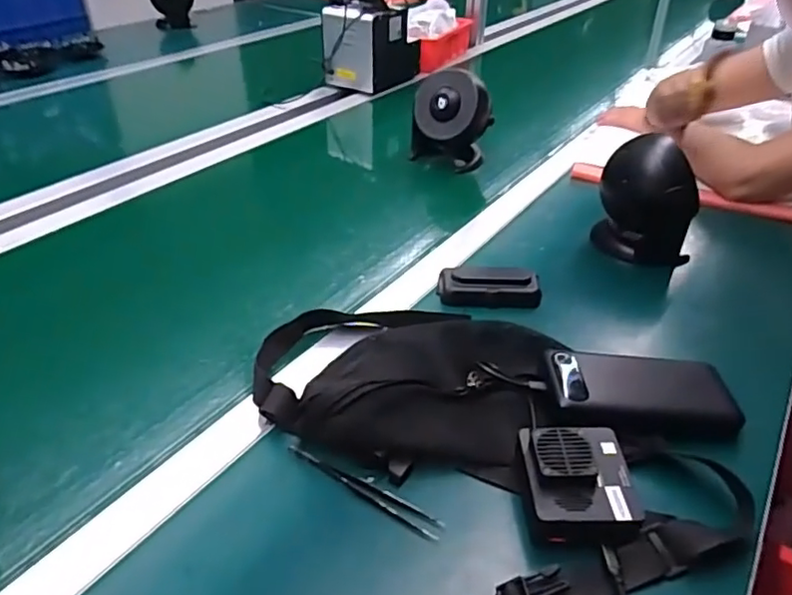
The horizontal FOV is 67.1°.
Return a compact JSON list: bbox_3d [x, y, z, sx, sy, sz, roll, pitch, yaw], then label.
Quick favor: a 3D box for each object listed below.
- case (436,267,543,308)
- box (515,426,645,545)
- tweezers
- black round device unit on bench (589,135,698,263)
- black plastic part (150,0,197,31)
[{"bbox_3d":[0.100,-0.009,0.634,0.105,0.026,0.042,1,37,0],"label":"case"},{"bbox_3d":[0.125,0.126,0.417,0.075,0.038,0.077,-1,37,-2],"label":"box"},{"bbox_3d":[-0.025,0.137,0.435,0.129,0.012,0.019,21,41,24],"label":"tweezers"},{"bbox_3d":[0.291,-0.111,0.695,0.104,0.128,0.086,11,38,13],"label":"black round device unit on bench"},{"bbox_3d":[-0.599,-0.781,1.610,0.110,0.121,0.072,-11,38,-15],"label":"black plastic part"}]

